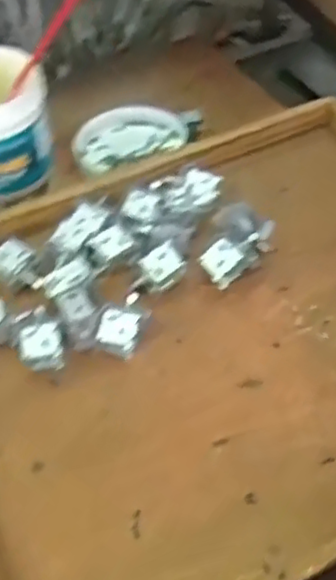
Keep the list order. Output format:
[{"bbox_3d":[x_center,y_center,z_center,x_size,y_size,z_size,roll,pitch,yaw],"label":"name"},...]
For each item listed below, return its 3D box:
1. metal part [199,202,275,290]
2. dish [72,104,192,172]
[{"bbox_3d":[0.063,-0.037,0.614,0.053,0.045,0.076,17,53,17],"label":"metal part"},{"bbox_3d":[-0.047,-0.184,0.768,0.129,0.032,0.091,-16,51,-9],"label":"dish"}]

